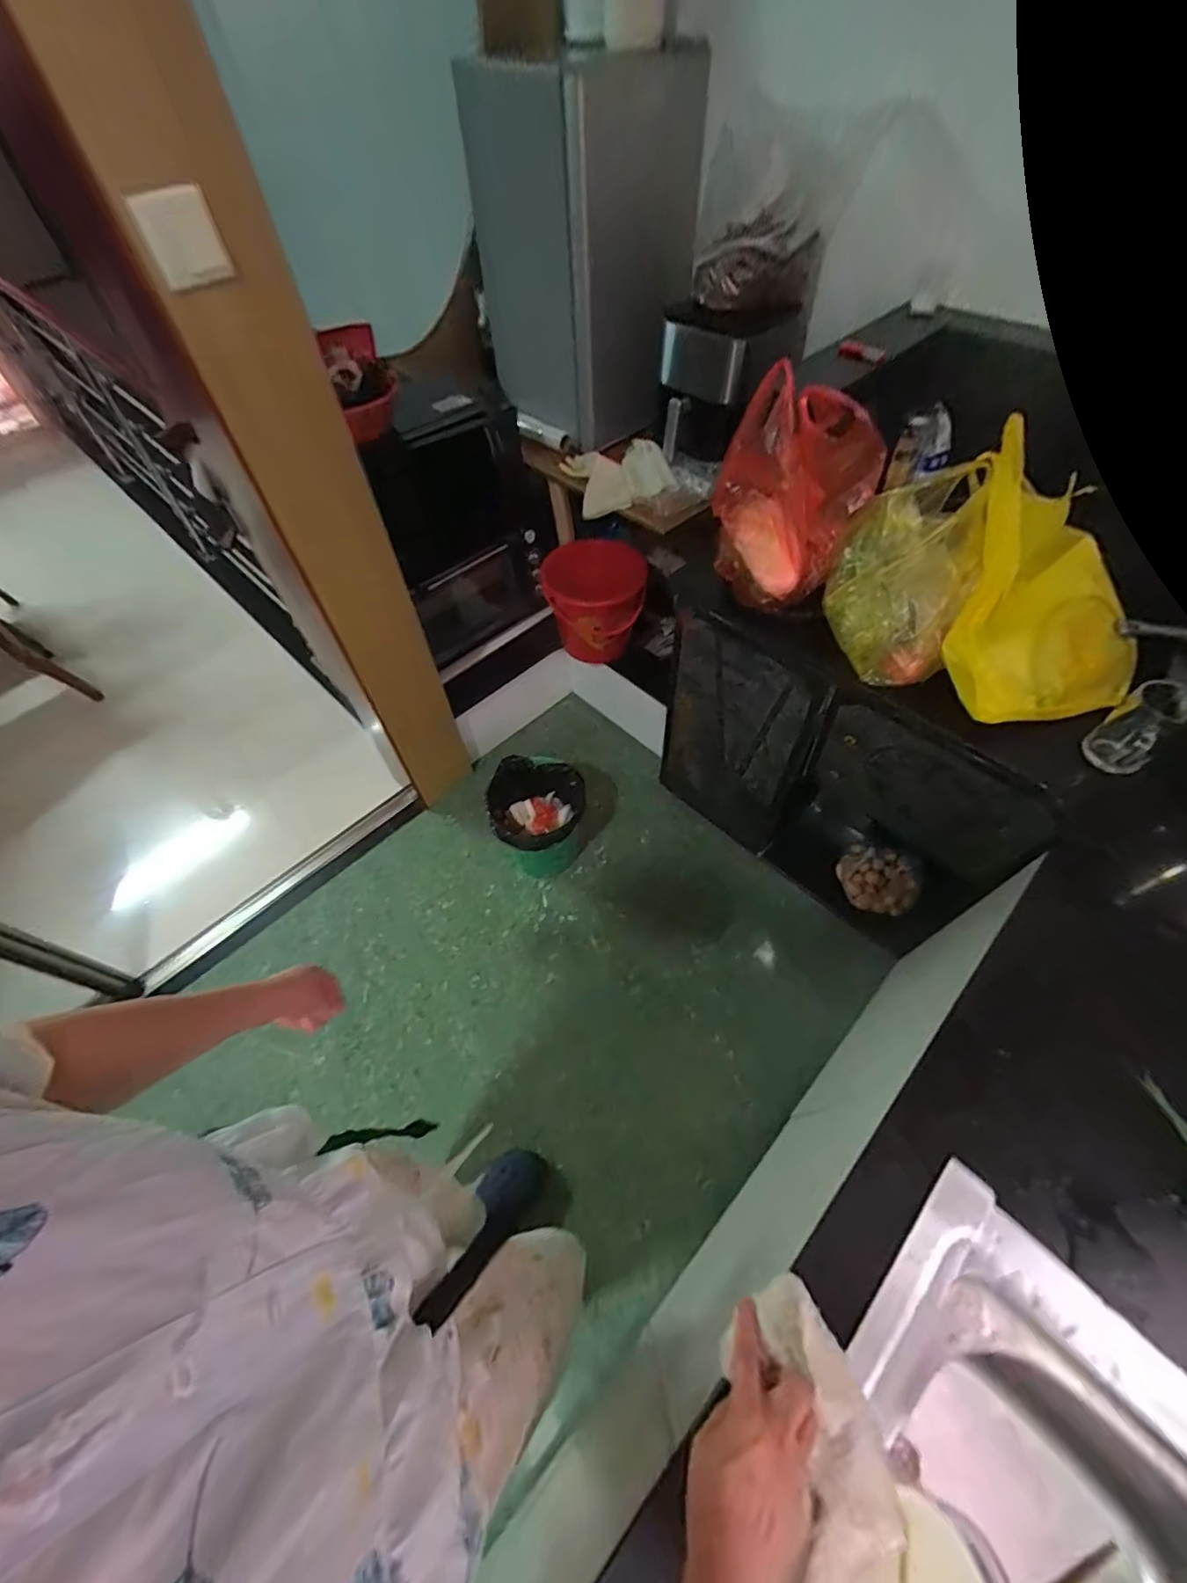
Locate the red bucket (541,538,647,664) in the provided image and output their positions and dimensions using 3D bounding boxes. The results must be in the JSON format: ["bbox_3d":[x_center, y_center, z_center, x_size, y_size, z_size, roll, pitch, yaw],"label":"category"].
[{"bbox_3d":[0.006,-0.551,1.636,0.283,0.236,0.275,-1,60,2],"label":"red bucket"}]

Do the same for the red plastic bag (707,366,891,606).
[{"bbox_3d":[0.329,-0.483,0.901,0.248,0.320,0.163,-29,63,-14],"label":"red plastic bag"}]

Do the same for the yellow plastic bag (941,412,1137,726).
[{"bbox_3d":[0.641,-0.306,0.817,0.239,0.237,0.328,-14,60,-6],"label":"yellow plastic bag"}]

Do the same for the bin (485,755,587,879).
[{"bbox_3d":[-0.150,0.066,1.522,0.225,0.282,0.241,2,60,3],"label":"bin"}]

